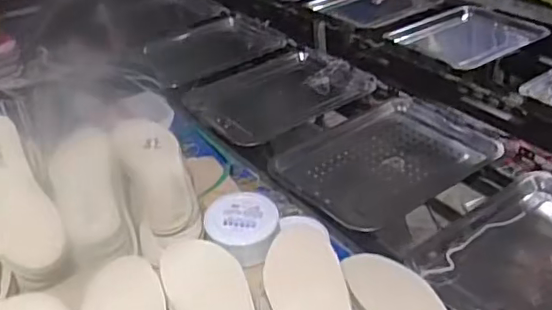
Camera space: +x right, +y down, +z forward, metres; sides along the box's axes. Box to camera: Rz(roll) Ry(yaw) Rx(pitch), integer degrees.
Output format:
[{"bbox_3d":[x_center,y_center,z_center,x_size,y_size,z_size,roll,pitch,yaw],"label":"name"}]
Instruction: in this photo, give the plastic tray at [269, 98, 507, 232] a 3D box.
[{"bbox_3d":[0.188,-0.001,1.023,0.356,0.027,0.266,-28,42,-31],"label":"plastic tray"}]

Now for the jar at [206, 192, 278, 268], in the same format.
[{"bbox_3d":[-0.046,0.107,0.801,0.100,0.060,0.101,-2,35,1],"label":"jar"}]

